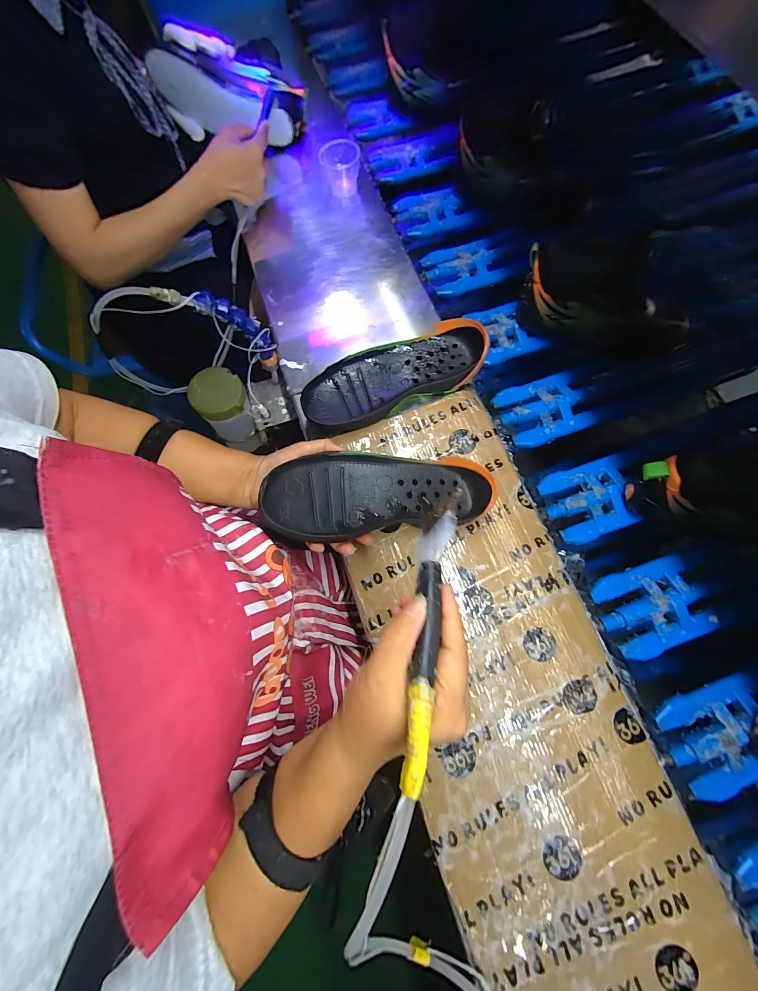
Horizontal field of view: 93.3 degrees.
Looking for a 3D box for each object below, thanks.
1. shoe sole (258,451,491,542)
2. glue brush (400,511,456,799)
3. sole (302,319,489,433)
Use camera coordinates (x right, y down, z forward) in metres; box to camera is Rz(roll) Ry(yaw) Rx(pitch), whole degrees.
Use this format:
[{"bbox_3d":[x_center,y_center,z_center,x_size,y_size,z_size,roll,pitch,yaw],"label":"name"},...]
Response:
[{"bbox_3d":[0.006,-0.006,0.374,0.237,0.039,0.088,-3,72,-16],"label":"shoe sole"},{"bbox_3d":[0.028,0.081,0.218,0.022,0.014,0.158,10,57,3],"label":"glue brush"},{"bbox_3d":[0.017,-0.158,0.463,0.242,0.052,0.090,-21,73,-2],"label":"sole"}]

